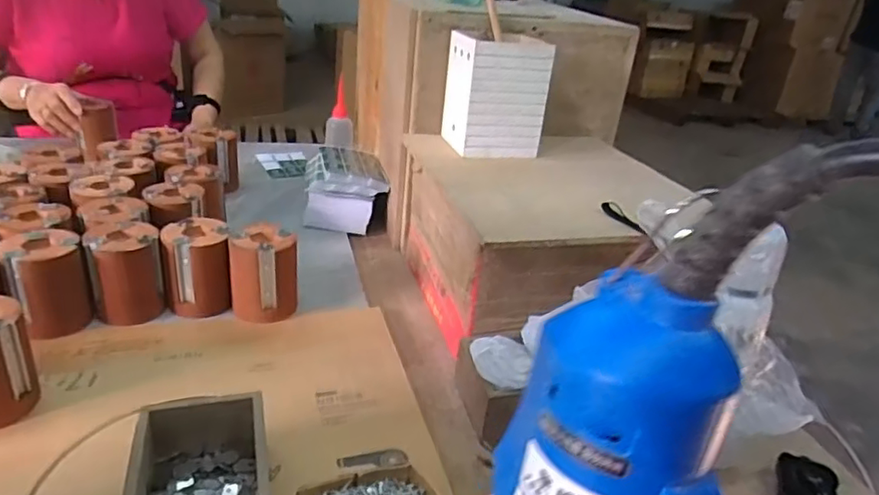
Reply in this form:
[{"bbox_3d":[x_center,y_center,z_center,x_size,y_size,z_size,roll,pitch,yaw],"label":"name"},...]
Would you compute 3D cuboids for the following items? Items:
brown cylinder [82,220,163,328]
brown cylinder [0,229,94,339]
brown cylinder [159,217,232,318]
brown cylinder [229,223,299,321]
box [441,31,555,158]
[{"bbox_3d":[-0.370,0.028,0.704,0.075,0.099,0.082,-7,30,-25],"label":"brown cylinder"},{"bbox_3d":[-0.442,0.038,0.671,0.071,0.098,0.088,-13,33,-35],"label":"brown cylinder"},{"bbox_3d":[-0.299,0.023,0.733,0.074,0.098,0.075,-4,29,-20],"label":"brown cylinder"},{"bbox_3d":[-0.216,0.031,0.735,0.078,0.098,0.075,-2,28,-16],"label":"brown cylinder"},{"bbox_3d":[0.074,-0.203,0.788,0.117,0.138,0.095,3,27,-8],"label":"box"}]

